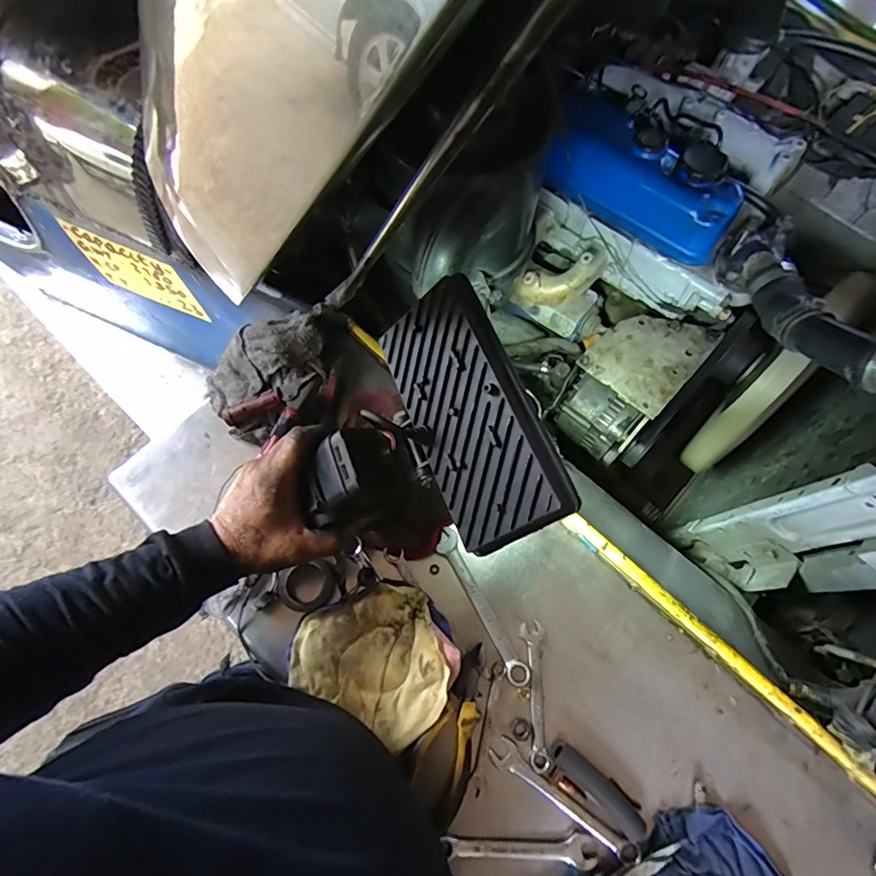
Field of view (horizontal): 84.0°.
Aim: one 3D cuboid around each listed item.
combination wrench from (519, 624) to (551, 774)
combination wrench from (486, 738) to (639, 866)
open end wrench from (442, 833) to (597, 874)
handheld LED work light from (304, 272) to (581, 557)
[{"bbox_3d":[0.094,0.246,0.469,0.022,0.009,0.126,1,73,-2],"label":"combination wrench"},{"bbox_3d":[0.112,0.329,0.437,0.146,0.013,0.024,36,75,9],"label":"combination wrench"},{"bbox_3d":[0.073,0.360,0.426,0.128,0.013,0.026,4,72,0],"label":"open end wrench"},{"bbox_3d":[-0.021,0.002,0.404,0.176,0.101,0.210,-22,74,-8],"label":"handheld LED work light"}]

